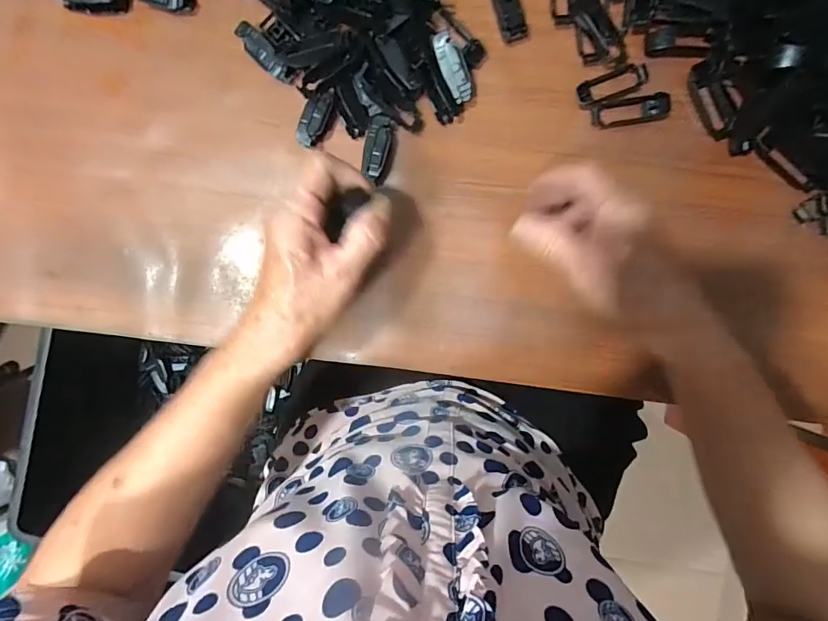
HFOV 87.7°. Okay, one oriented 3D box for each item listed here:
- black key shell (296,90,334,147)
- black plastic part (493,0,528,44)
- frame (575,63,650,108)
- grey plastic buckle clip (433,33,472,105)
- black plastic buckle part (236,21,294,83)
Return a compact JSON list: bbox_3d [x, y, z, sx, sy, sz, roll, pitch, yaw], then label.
[{"bbox_3d":[-0.075,-0.147,0.325,0.018,0.011,0.043,26,94,0],"label":"black key shell"},{"bbox_3d":[0.071,-0.229,0.323,0.023,0.015,0.045,-16,93,3],"label":"black plastic part"},{"bbox_3d":[0.150,-0.171,0.325,0.055,0.004,0.020,-21,93,3],"label":"frame"},{"bbox_3d":[0.029,-0.178,0.316,0.018,0.004,0.048,-23,104,2],"label":"grey plastic buckle clip"},{"bbox_3d":[-0.113,-0.193,0.326,0.016,0.014,0.050,-44,92,4],"label":"black plastic buckle part"}]

